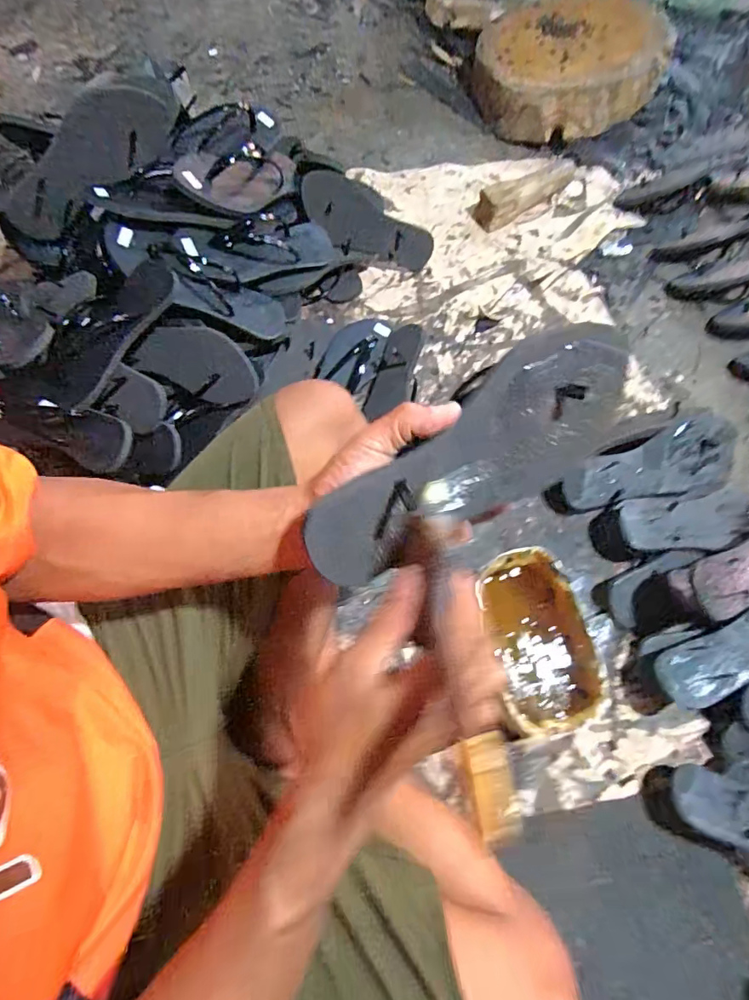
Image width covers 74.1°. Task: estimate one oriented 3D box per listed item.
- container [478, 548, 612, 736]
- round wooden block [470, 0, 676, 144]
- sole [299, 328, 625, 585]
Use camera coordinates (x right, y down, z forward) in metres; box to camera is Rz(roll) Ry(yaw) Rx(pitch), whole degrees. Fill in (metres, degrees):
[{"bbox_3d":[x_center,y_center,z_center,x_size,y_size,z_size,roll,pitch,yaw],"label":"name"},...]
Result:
[{"bbox_3d":[0.192,0.172,0.599,0.117,0.091,0.204,-6,69,-4],"label":"container"},{"bbox_3d":[0.390,-0.895,1.016,0.369,0.139,0.308,15,69,4],"label":"round wooden block"},{"bbox_3d":[0.067,-0.025,0.323,0.236,0.009,0.081,-37,107,-4],"label":"sole"}]

